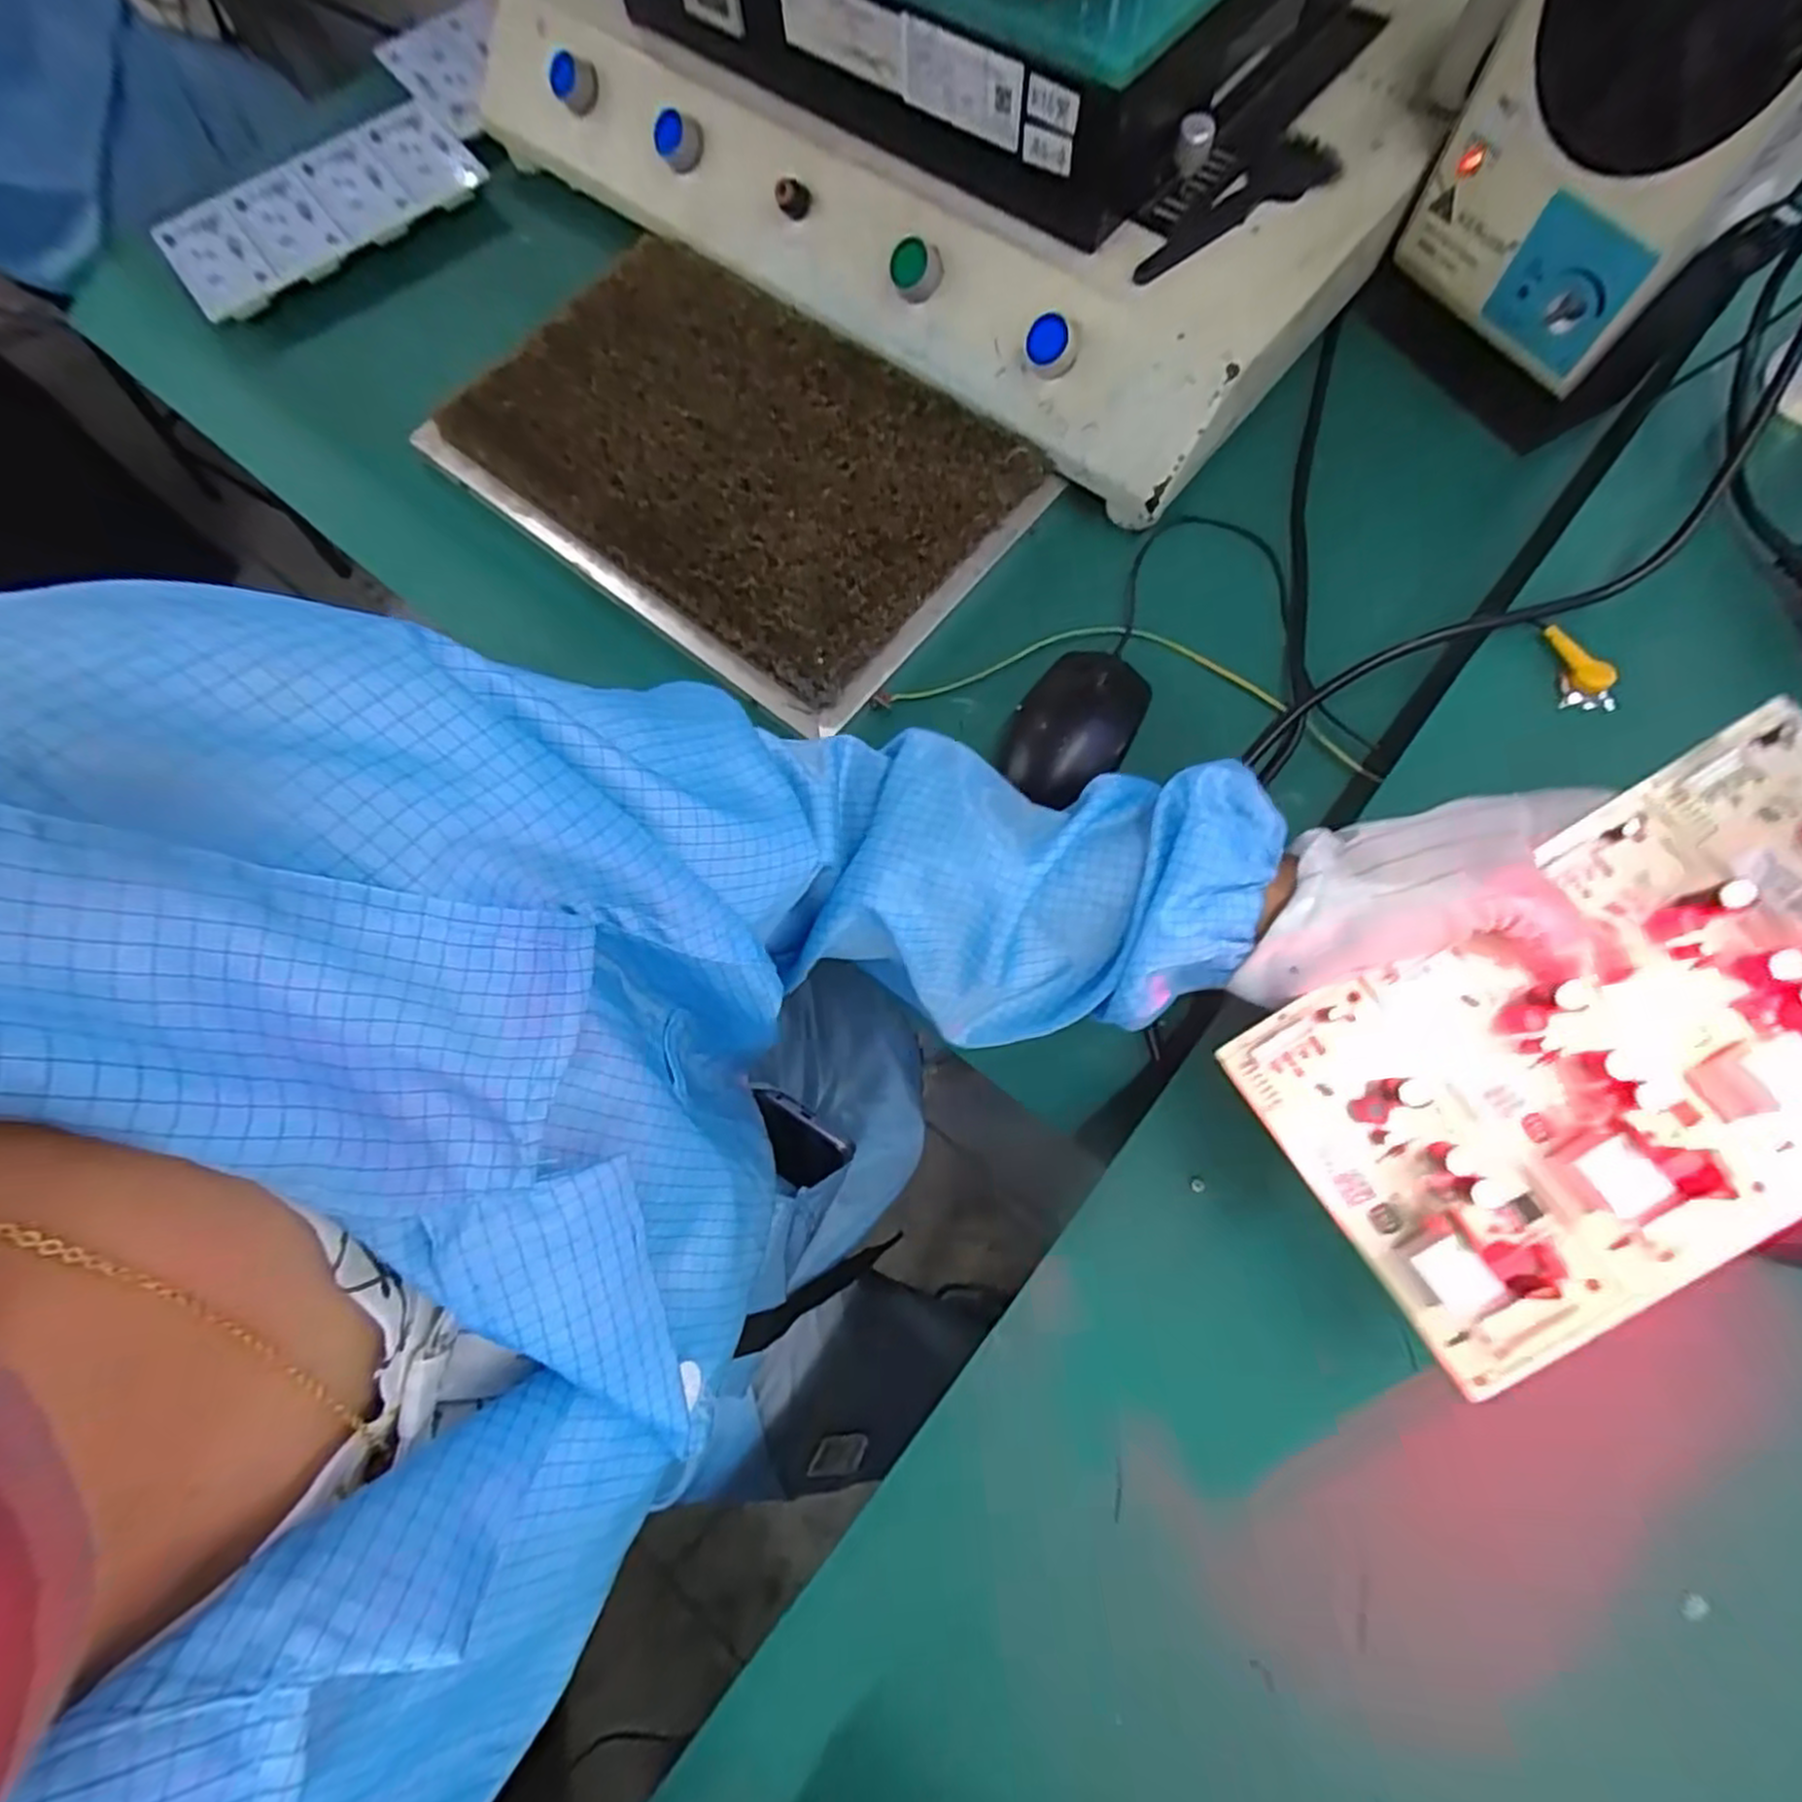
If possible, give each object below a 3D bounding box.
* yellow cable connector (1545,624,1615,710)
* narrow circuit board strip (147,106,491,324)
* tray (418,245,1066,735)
[{"bbox_3d":[0.333,-0.114,0.374,0.009,0.023,0.047,-30,91,-9],"label":"yellow cable connector"},{"bbox_3d":[-0.423,-0.506,0.556,0.218,0.017,0.124,-36,74,-10],"label":"narrow circuit board strip"},{"bbox_3d":[-0.103,-0.272,0.466,0.337,0.024,0.216,38,76,13],"label":"tray"}]

